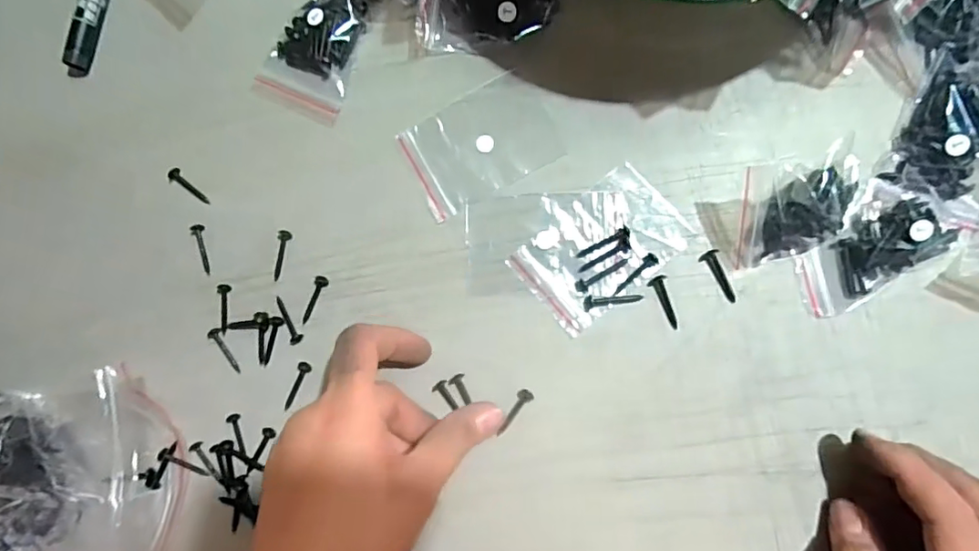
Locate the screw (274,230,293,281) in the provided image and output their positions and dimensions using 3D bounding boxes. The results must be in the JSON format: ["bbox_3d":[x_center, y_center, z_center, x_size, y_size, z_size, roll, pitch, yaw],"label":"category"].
[{"bbox_3d":[-0.124,-0.012,0.329,0.008,0.004,0.030,6,85,5],"label":"screw"}]

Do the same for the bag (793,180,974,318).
[{"bbox_3d":[0.205,-0.019,0.287,0.088,0.024,0.047,-32,84,3],"label":"bag"}]

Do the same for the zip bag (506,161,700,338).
[{"bbox_3d":[0.064,-0.016,0.311,0.091,0.004,0.058,-39,83,2],"label":"zip bag"}]

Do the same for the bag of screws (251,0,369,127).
[{"bbox_3d":[-0.106,-0.139,0.331,0.054,0.017,0.079,23,89,7],"label":"bag of screws"}]

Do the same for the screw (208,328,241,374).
[{"bbox_3d":[-0.158,0.045,0.328,0.006,0.004,0.030,-34,83,1],"label":"screw"}]

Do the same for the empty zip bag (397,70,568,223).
[{"bbox_3d":[-0.005,-0.078,0.322,0.085,0.004,0.058,-28,84,4],"label":"empty zip bag"}]

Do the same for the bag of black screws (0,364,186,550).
[{"bbox_3d":[-0.252,0.111,0.303,0.142,0.054,0.113,-3,86,6],"label":"bag of black screws"}]

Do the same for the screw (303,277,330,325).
[{"bbox_3d":[-0.103,0.015,0.325,0.008,0.004,0.030,16,86,6],"label":"screw"}]

